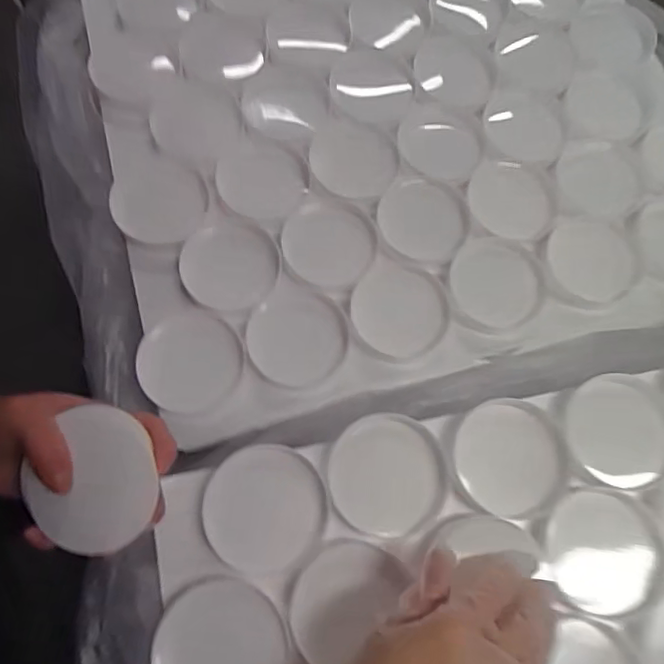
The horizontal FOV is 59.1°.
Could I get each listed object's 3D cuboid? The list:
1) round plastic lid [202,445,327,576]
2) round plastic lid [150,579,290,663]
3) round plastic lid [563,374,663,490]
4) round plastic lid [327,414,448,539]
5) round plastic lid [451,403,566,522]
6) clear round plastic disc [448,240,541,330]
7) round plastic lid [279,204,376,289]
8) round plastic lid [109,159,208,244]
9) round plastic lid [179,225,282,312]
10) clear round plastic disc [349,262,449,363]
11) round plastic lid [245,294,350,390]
[{"bbox_3d":[-0.043,0.112,0.372,0.075,0.006,0.075,1,71,-2],"label":"round plastic lid"},{"bbox_3d":[-0.066,0.191,0.347,0.076,0.014,0.077,1,68,-3],"label":"round plastic lid"},{"bbox_3d":[0.198,0.068,0.404,0.069,0.014,0.076,22,72,5],"label":"round plastic lid"},{"bbox_3d":[0.037,0.094,0.386,0.075,0.006,0.076,1,71,-2],"label":"round plastic lid"},{"bbox_3d":[0.120,0.084,0.392,0.073,0.011,0.075,1,71,-2],"label":"round plastic lid"},{"bbox_3d":[0.133,-0.039,0.471,0.074,0.012,0.073,0,71,-2],"label":"clear round plastic disc"},{"bbox_3d":[-0.002,-0.071,0.476,0.071,0.012,0.078,1,71,-2],"label":"round plastic lid"},{"bbox_3d":[-0.141,-0.107,0.476,0.076,0.005,0.076,1,71,-2],"label":"round plastic lid"},{"bbox_3d":[-0.080,-0.051,0.463,0.075,0.007,0.069,1,71,-2],"label":"round plastic lid"},{"bbox_3d":[0.053,-0.017,0.457,0.075,0.005,0.078,1,71,-2],"label":"clear round plastic disc"},{"bbox_3d":[-0.027,0.006,0.445,0.074,0.015,0.069,1,71,-2],"label":"round plastic lid"}]

